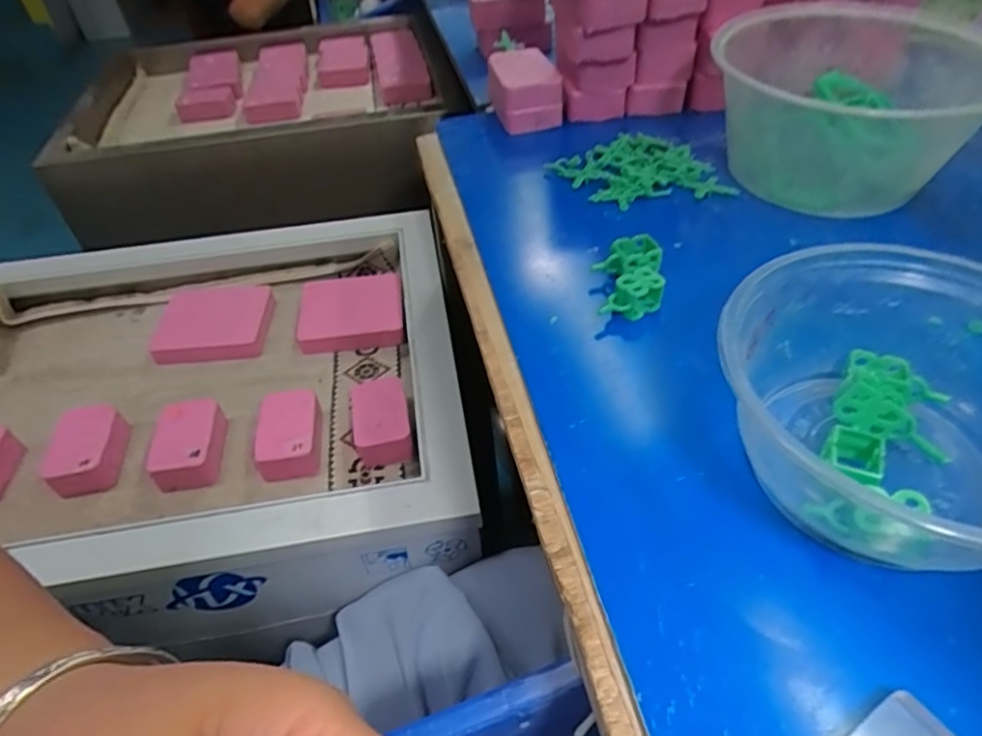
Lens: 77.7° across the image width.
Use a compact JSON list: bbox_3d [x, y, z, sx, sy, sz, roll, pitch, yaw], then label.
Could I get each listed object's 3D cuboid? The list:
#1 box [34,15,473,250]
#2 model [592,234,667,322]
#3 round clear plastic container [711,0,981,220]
[{"bbox_3d":[-0.318,-0.372,0.897,0.487,0.134,0.397,-11,46,-5],"label":"box"},{"bbox_3d":[0.074,-0.049,0.328,0.036,0.021,0.050,-3,45,2],"label":"model"},{"bbox_3d":[0.221,-0.167,0.390,0.159,0.078,0.150,-2,45,3],"label":"round clear plastic container"}]

